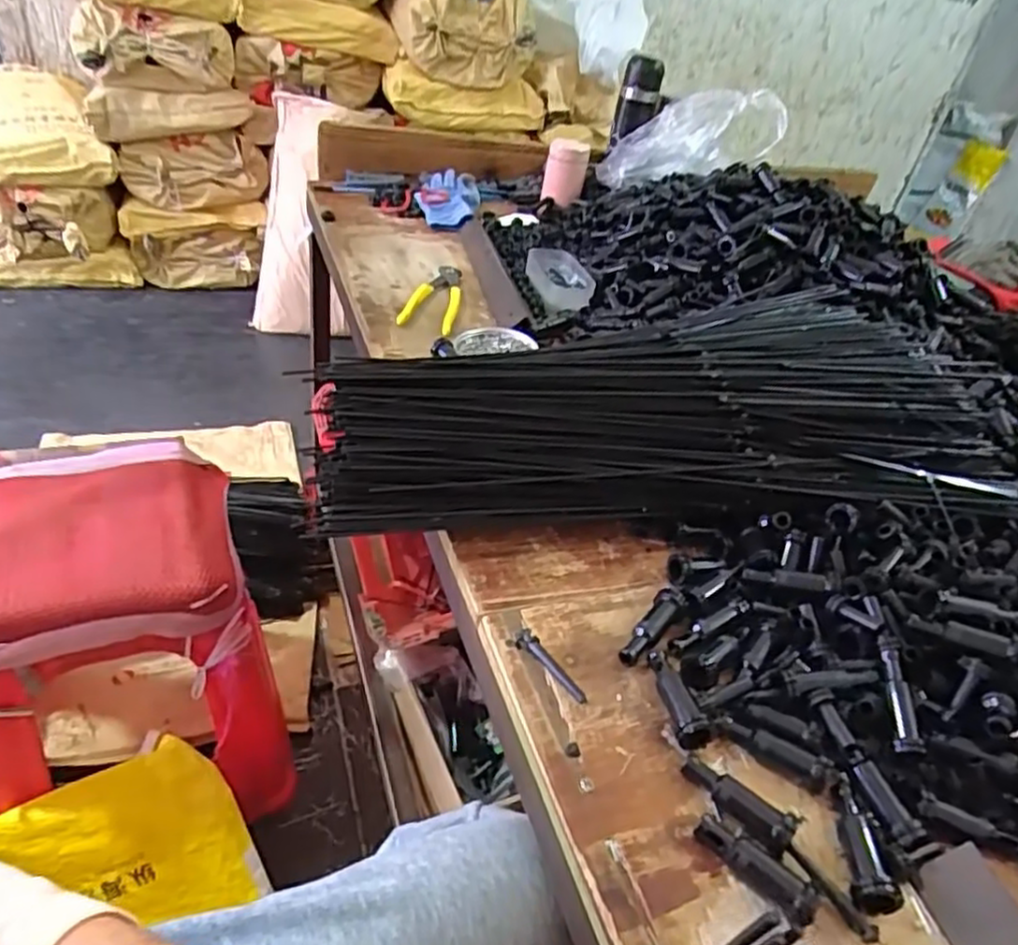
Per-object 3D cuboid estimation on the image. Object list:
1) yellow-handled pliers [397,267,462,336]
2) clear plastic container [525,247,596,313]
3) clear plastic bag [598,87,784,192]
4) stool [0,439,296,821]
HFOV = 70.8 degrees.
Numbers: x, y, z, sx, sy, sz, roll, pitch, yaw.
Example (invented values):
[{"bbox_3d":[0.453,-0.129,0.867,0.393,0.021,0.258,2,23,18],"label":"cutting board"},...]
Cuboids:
[{"bbox_3d":[-0.083,-0.214,0.864,0.057,0.016,0.159,13,37,2],"label":"yellow-handled pliers"},{"bbox_3d":[0.063,-0.263,0.934,0.068,0.035,0.158,-1,39,-16],"label":"clear plastic container"},{"bbox_3d":[0.278,-0.518,1.128,0.292,0.111,0.083,-11,31,27],"label":"clear plastic bag"},{"bbox_3d":[-0.509,0.227,0.981,0.349,0.439,0.298,-3,39,-17],"label":"stool"}]

